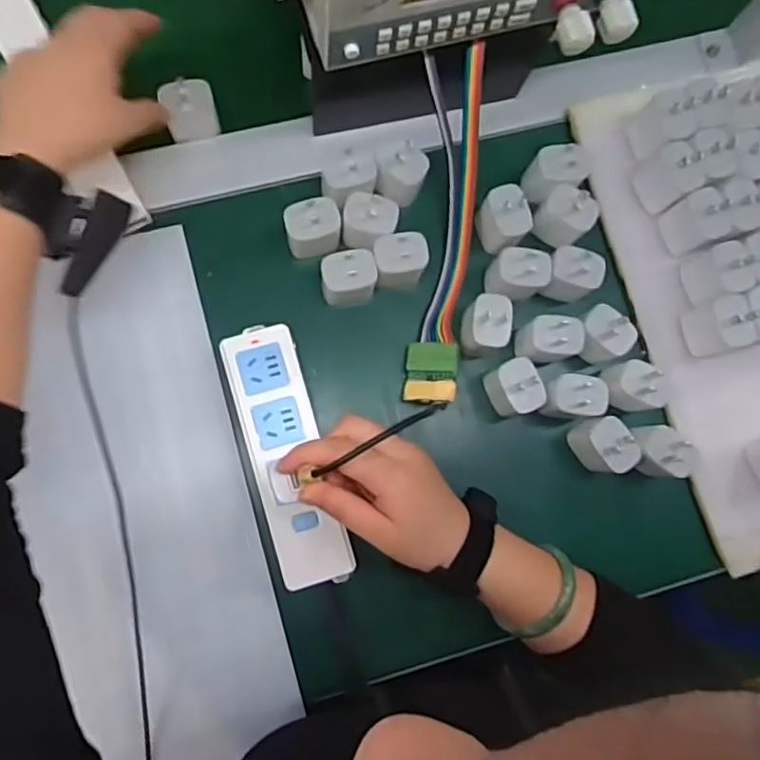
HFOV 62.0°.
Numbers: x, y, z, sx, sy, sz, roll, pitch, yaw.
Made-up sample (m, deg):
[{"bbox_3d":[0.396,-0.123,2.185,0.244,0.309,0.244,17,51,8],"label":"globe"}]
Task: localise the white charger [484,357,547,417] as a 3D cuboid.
[{"bbox_3d":[0.105,0.007,0.493,0.027,0.062,0.041,-24,87,-8],"label":"white charger"}]

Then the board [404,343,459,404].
[{"bbox_3d":[0.040,-0.006,0.496,0.042,0.008,0.048,1,78,24],"label":"board"}]

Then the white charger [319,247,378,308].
[{"bbox_3d":[-0.024,-0.078,0.489,0.042,0.055,0.031,-8,84,-7],"label":"white charger"}]

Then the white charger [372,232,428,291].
[{"bbox_3d":[0.015,-0.093,0.491,0.040,0.052,0.031,-11,85,-7],"label":"white charger"}]

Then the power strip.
[{"bbox_3d":[-0.070,0.057,0.476,0.054,0.027,0.191,-14,85,-8],"label":"power strip"}]

